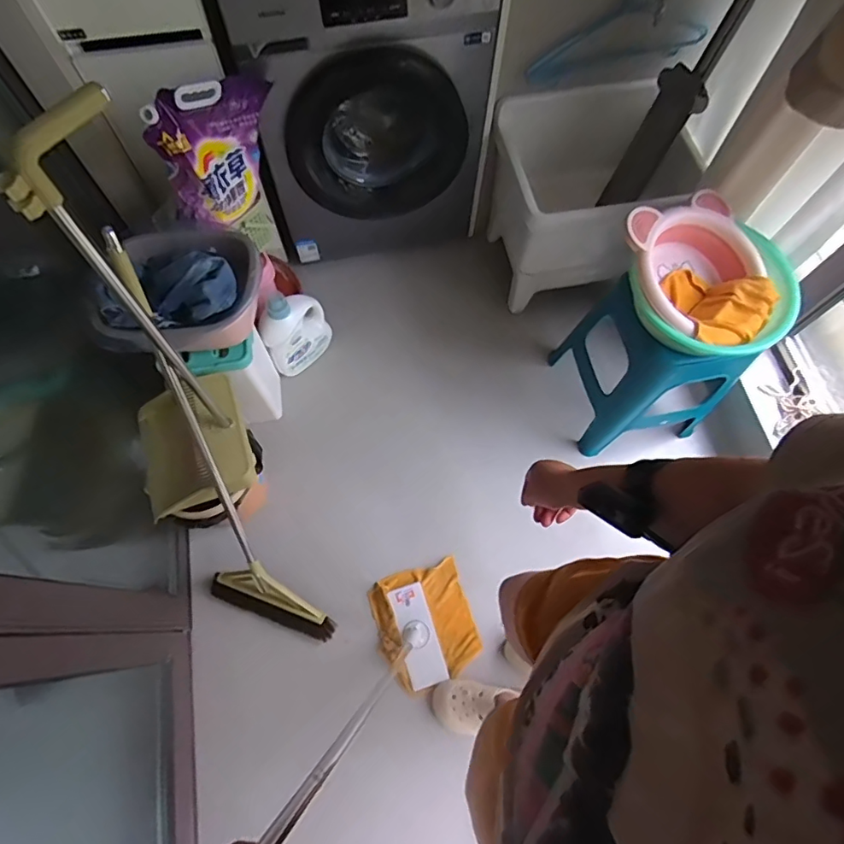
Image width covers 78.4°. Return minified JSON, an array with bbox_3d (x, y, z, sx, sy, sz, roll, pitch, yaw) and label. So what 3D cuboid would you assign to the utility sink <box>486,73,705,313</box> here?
[{"bbox_3d":[0.516,-0.661,1.595,0.539,0.458,0.444,-12,69,-6],"label":"utility sink"}]

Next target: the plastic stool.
[{"bbox_3d":[0.630,-0.180,1.433,0.353,0.488,0.354,-11,69,-5],"label":"plastic stool"}]

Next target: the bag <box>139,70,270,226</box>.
[{"bbox_3d":[-0.490,-0.644,1.201,0.148,0.271,0.285,23,70,8],"label":"bag"}]

